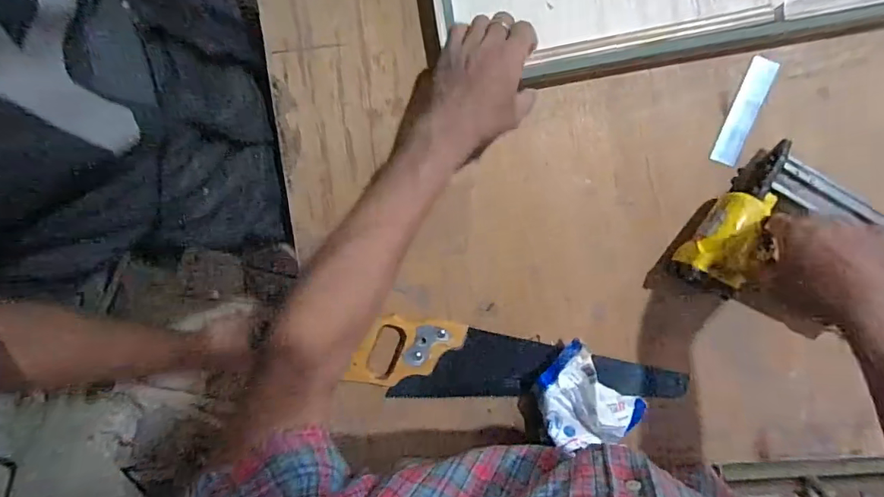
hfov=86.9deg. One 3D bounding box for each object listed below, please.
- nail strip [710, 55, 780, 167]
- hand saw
[{"bbox_3d":[0.332,-0.149,0.512,0.028,0.007,0.115,20,99,1],"label":"nail strip"},{"bbox_3d":[0.091,0.156,0.556,0.380,0.024,0.101,9,98,2],"label":"hand saw"}]

